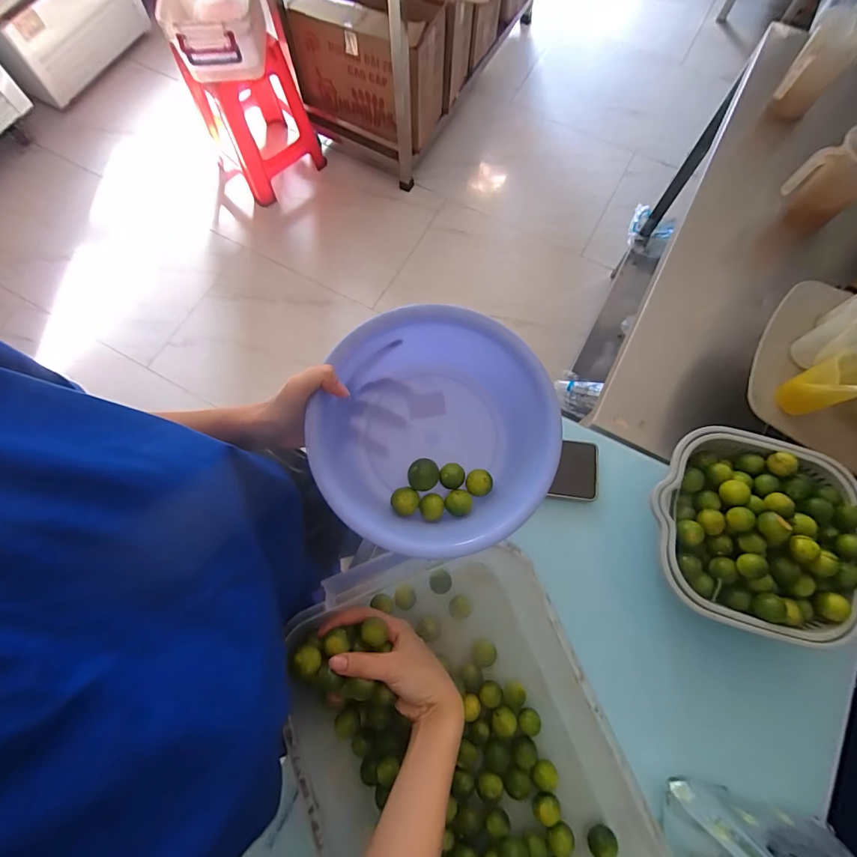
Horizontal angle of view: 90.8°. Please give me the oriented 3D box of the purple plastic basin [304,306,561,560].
[{"bbox_3d":[0.008,0.001,0.408,0.205,0.098,0.211,0,74,1],"label":"purple plastic basin"}]

